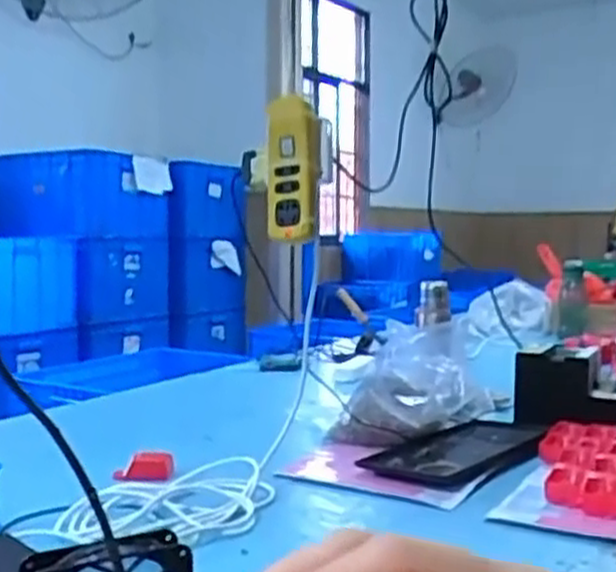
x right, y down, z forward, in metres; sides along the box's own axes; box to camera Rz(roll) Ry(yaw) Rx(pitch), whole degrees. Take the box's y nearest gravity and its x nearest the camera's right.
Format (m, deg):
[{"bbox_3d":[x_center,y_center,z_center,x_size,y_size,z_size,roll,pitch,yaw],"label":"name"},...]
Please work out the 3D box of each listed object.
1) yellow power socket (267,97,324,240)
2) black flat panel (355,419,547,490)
[{"bbox_3d":[-0.017,-0.141,0.979,0.066,0.167,0.055,-1,4,-2],"label":"yellow power socket"},{"bbox_3d":[0.240,0.252,1.255,0.177,0.017,0.363,3,5,38],"label":"black flat panel"}]

